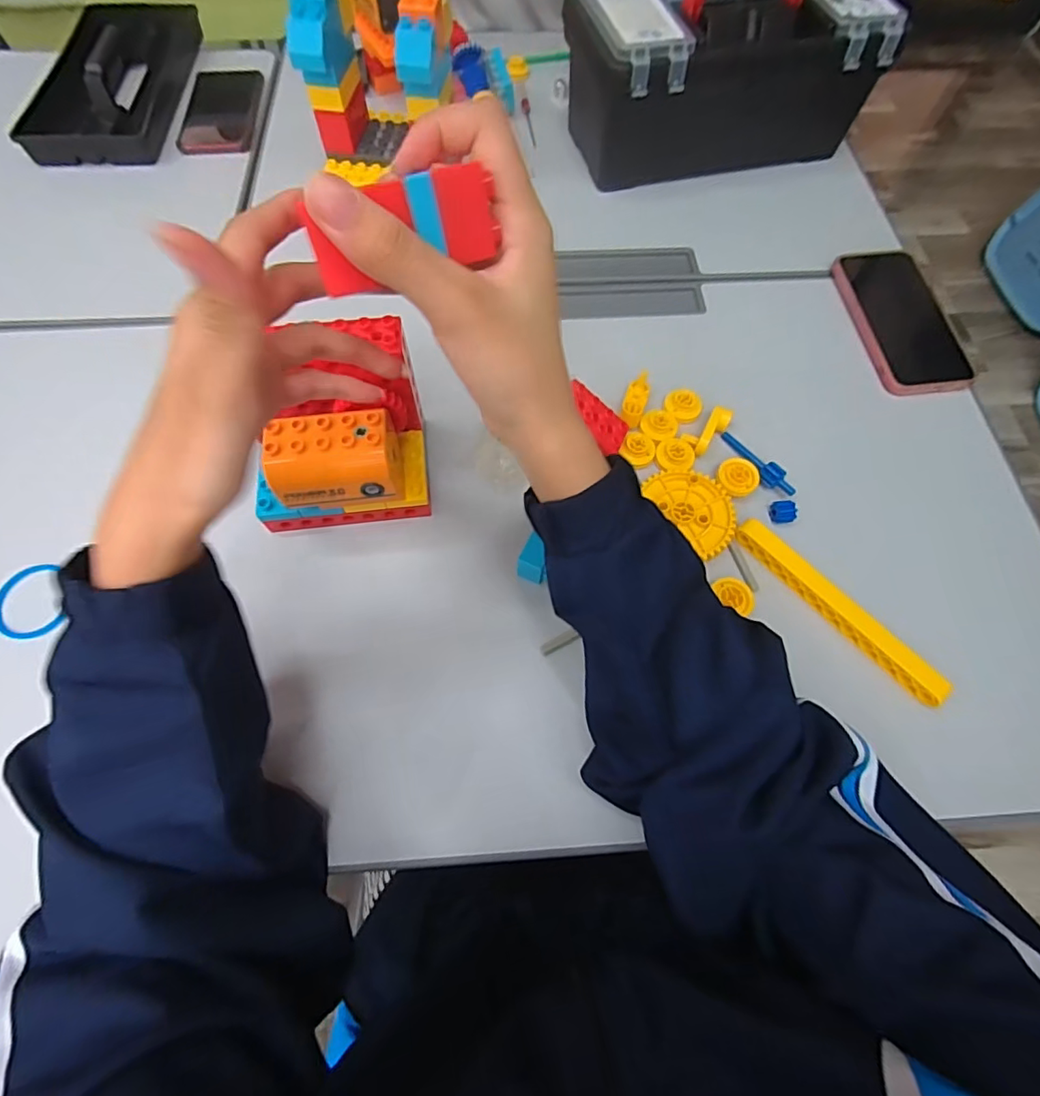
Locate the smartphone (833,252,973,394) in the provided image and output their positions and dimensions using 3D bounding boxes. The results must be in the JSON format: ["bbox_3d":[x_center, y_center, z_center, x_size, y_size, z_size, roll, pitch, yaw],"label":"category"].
[{"bbox_3d":[0.365,-0.218,0.516,0.081,0.018,0.171,-4,66,-3],"label":"smartphone"}]

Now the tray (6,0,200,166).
[{"bbox_3d":[-0.469,-0.561,0.630,0.146,0.042,0.304,-2,66,-2],"label":"tray"}]

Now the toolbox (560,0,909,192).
[{"bbox_3d":[0.208,-0.499,0.553,0.290,0.144,0.141,-11,67,-6],"label":"toolbox"}]

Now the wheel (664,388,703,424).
[{"bbox_3d":[0.142,-0.124,0.462,0.028,0.011,0.032,-4,66,-3],"label":"wheel"}]

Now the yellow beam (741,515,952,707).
[{"bbox_3d":[0.231,0.042,0.391,0.014,0.022,0.171,-39,72,-16],"label":"yellow beam"}]

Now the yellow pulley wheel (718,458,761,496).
[{"bbox_3d":[0.177,-0.058,0.436,0.036,0.010,0.031,-14,67,-7],"label":"yellow pulley wheel"}]

